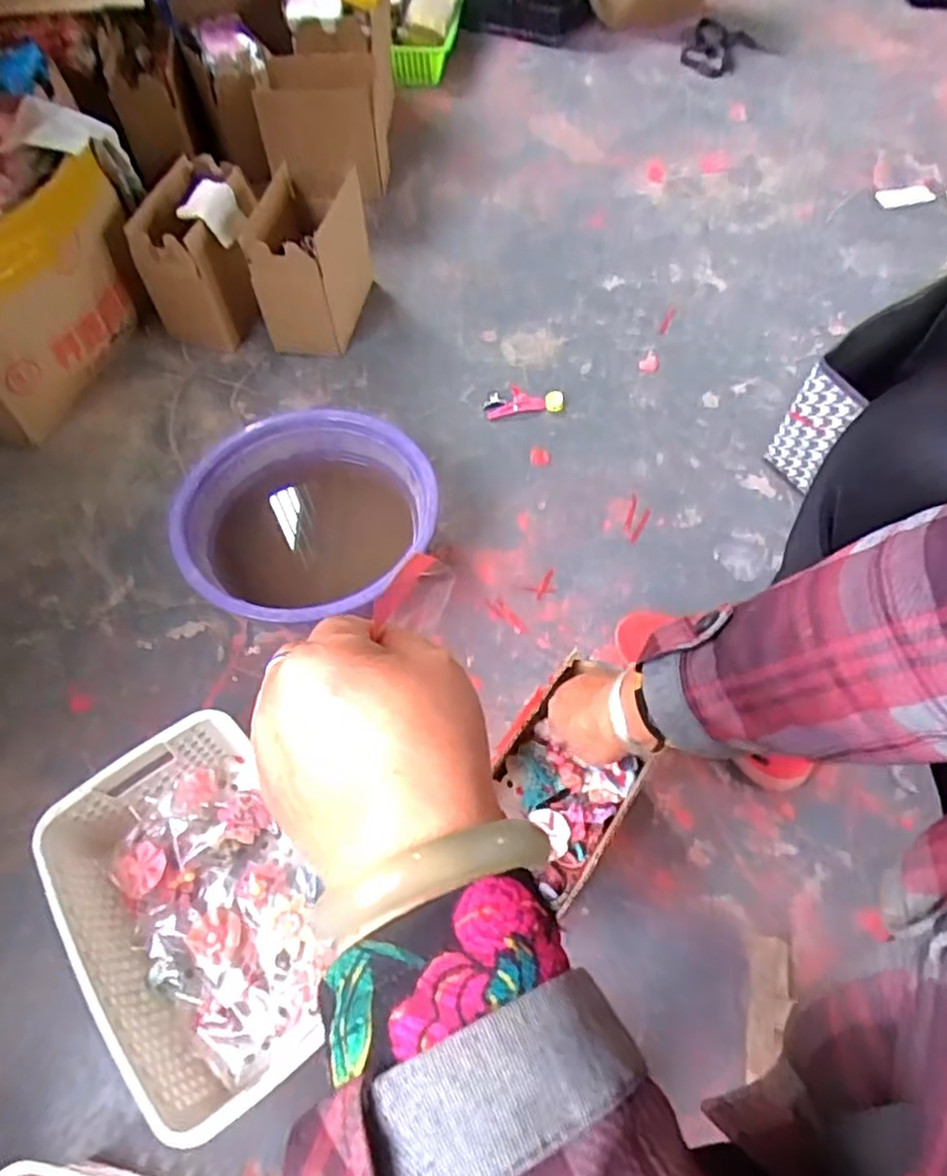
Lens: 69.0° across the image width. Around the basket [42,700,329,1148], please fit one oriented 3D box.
[{"bbox_3d":[-0.232,0.287,0.614,0.189,0.115,0.291,-32,63,-17],"label":"basket"}]

